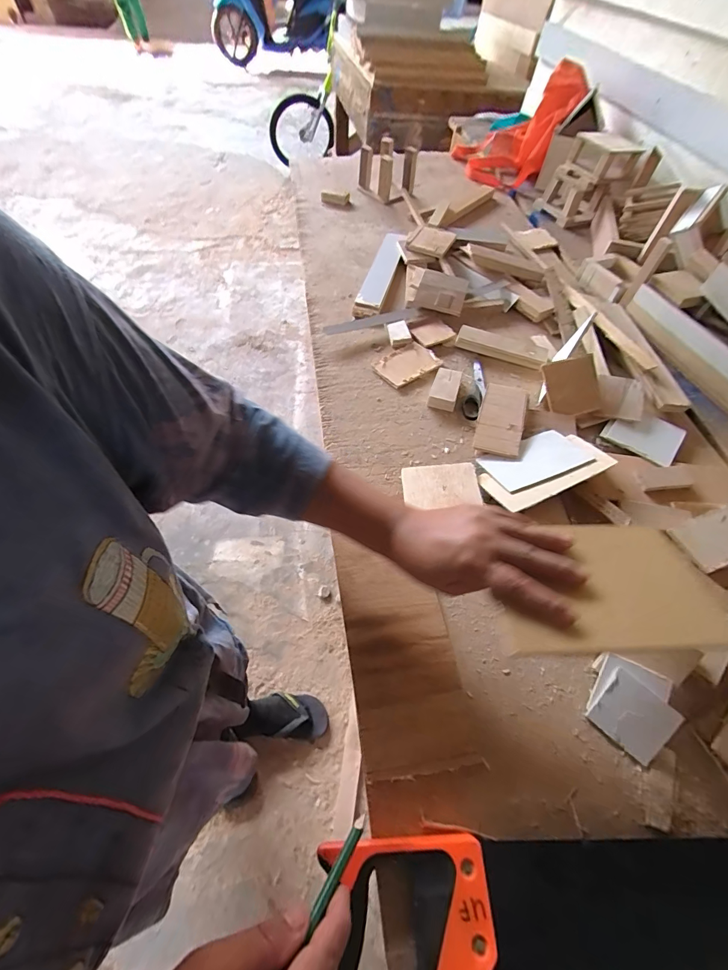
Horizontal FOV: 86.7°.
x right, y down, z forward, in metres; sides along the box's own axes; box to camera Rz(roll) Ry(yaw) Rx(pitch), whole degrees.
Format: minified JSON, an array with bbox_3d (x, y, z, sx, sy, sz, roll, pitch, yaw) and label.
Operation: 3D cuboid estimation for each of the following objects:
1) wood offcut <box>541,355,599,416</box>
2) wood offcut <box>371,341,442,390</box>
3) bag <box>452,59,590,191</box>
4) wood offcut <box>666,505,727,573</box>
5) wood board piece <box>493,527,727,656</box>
[{"bbox_3d":[0.293,-0.139,0.543,0.063,0.010,0.079,-13,90,24],"label":"wood offcut"},{"bbox_3d":[0.066,-0.193,0.602,0.095,0.008,0.071,-29,63,-20],"label":"wood offcut"},{"bbox_3d":[0.375,-0.889,0.962,0.275,0.183,0.282,10,57,3],"label":"bag"},{"bbox_3d":[0.410,0.055,0.437,0.132,0.014,0.057,-16,59,-13],"label":"wood offcut"},{"bbox_3d":[0.190,0.078,0.309,0.173,0.006,0.103,0,49,-4],"label":"wood board piece"}]

